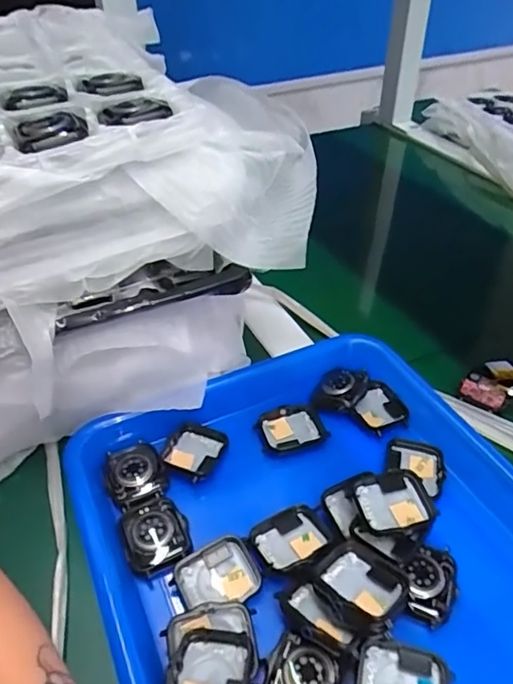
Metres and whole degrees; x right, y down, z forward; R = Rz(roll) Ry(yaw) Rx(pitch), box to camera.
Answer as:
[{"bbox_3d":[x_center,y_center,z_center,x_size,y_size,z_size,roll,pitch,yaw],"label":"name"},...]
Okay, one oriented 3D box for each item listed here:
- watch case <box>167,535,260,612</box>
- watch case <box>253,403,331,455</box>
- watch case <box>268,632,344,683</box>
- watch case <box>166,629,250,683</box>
[{"bbox_3d":[-0.022,0.134,0.303,0.045,0.014,0.034,-18,42,-18],"label":"watch case"},{"bbox_3d":[0.024,0.062,0.381,0.046,0.008,0.035,-12,41,-12],"label":"watch case"},{"bbox_3d":[0.023,0.164,0.260,0.035,0.008,0.036,14,43,19],"label":"watch case"},{"bbox_3d":[-0.023,0.160,0.257,0.038,0.016,0.042,2,40,5],"label":"watch case"}]

